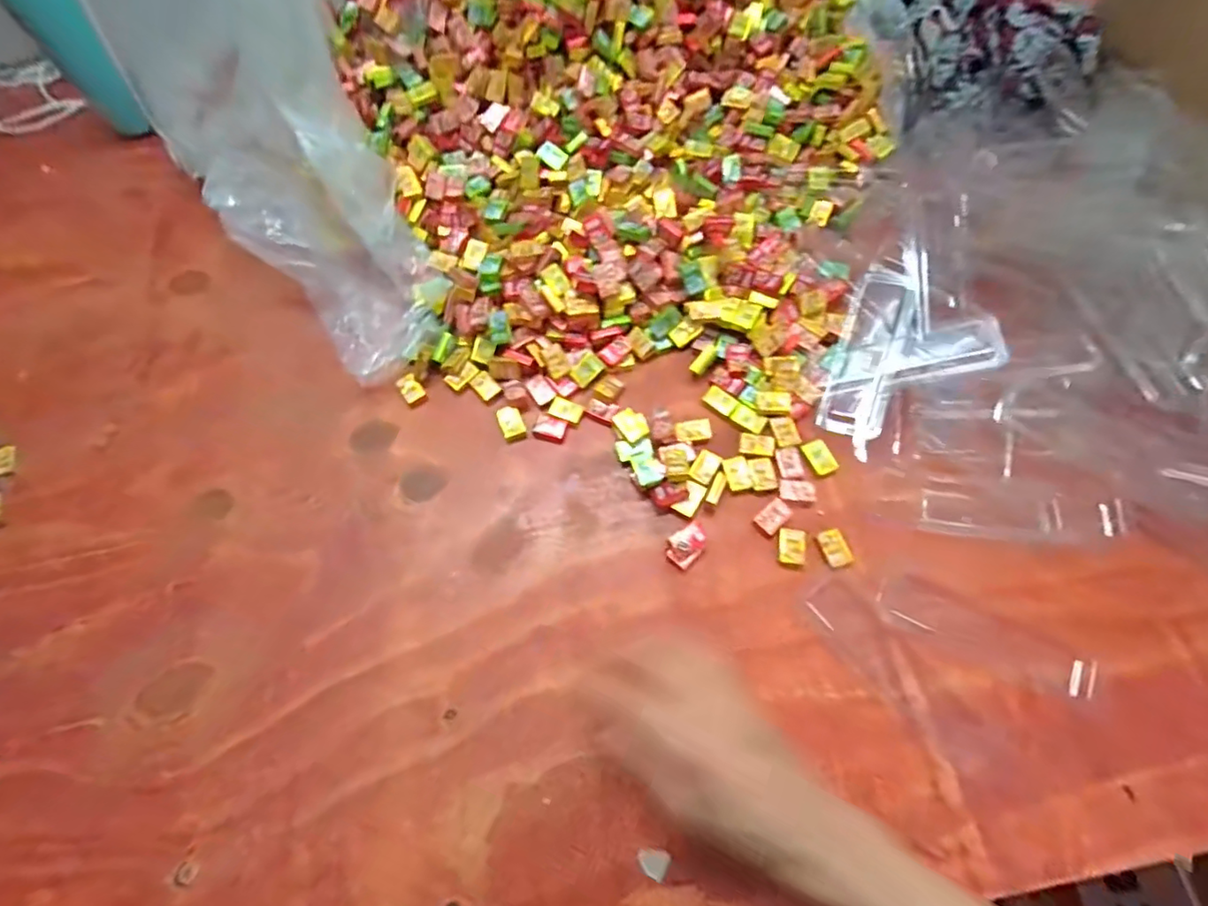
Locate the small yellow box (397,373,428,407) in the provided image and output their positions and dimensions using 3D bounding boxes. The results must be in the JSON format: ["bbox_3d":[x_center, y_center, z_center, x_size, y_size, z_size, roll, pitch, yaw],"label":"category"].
[{"bbox_3d":[-0.156,-0.051,0.465,0.016,0.006,0.025,-34,70,-11],"label":"small yellow box"}]

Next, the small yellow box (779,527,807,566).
[{"bbox_3d":[0.133,0.066,0.404,0.019,0.004,0.025,7,68,5],"label":"small yellow box"}]

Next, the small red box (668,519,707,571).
[{"bbox_3d":[0.059,0.064,0.407,0.022,0.013,0.032,38,74,16],"label":"small red box"}]

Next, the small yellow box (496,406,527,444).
[{"bbox_3d":[-0.073,-0.023,0.450,0.018,0.007,0.028,-22,68,-7],"label":"small yellow box"}]

